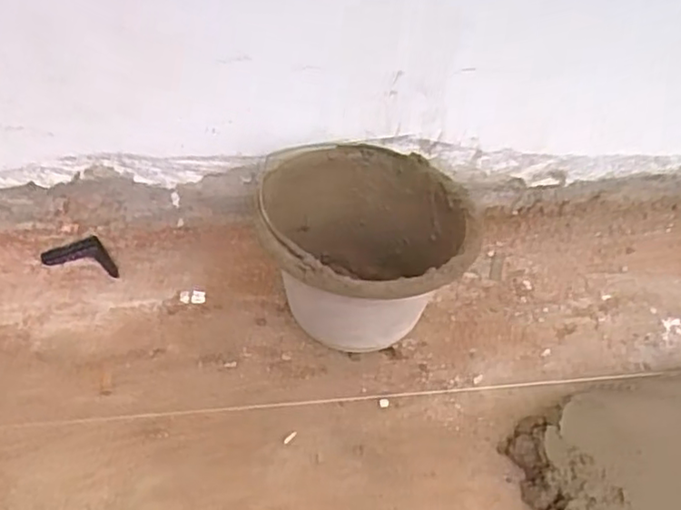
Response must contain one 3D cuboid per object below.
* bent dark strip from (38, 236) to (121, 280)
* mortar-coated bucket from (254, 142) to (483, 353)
[{"bbox_3d":[-0.342,-0.002,0.882,0.103,0.017,0.045,10,40,4],"label":"bent dark strip"},{"bbox_3d":[0.025,0.011,0.806,0.250,0.176,0.251,4,40,-2],"label":"mortar-coated bucket"}]

